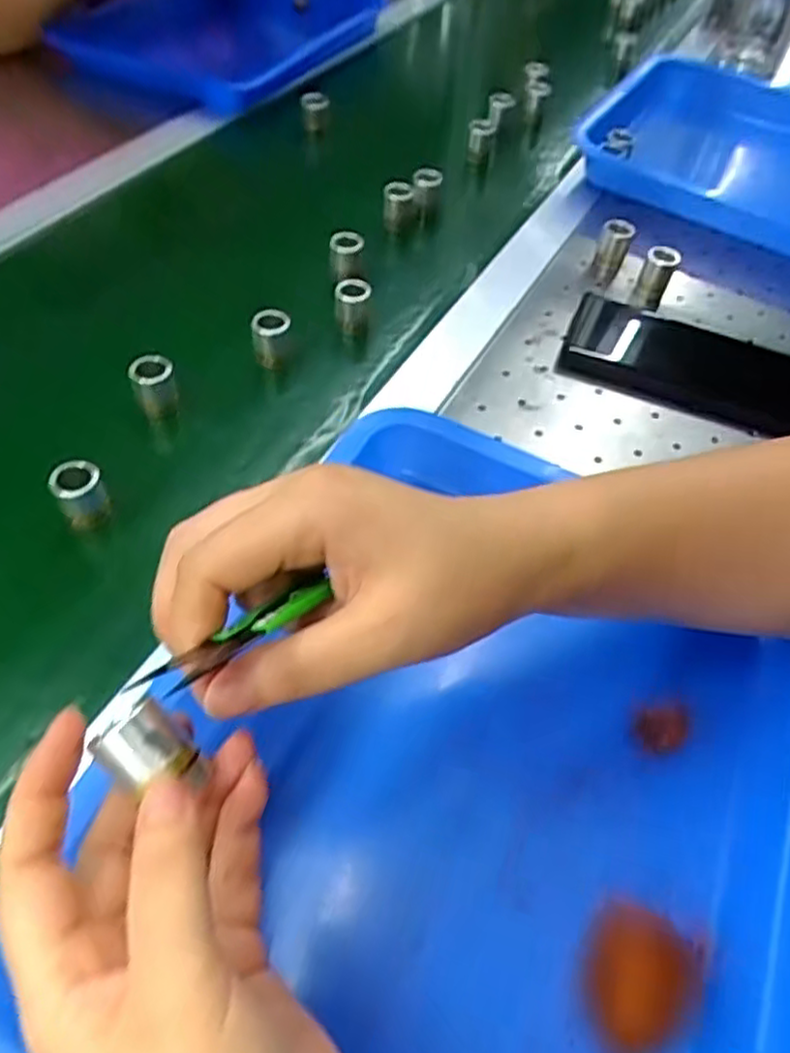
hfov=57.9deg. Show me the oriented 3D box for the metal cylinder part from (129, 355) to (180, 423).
[{"bbox_3d":[-0.144,-0.082,0.433,0.024,0.041,0.019,-17,58,-13],"label":"metal cylinder part"}]

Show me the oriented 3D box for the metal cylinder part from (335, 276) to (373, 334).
[{"bbox_3d":[-0.029,-0.149,0.494,0.023,0.037,0.019,1,56,-1],"label":"metal cylinder part"}]

